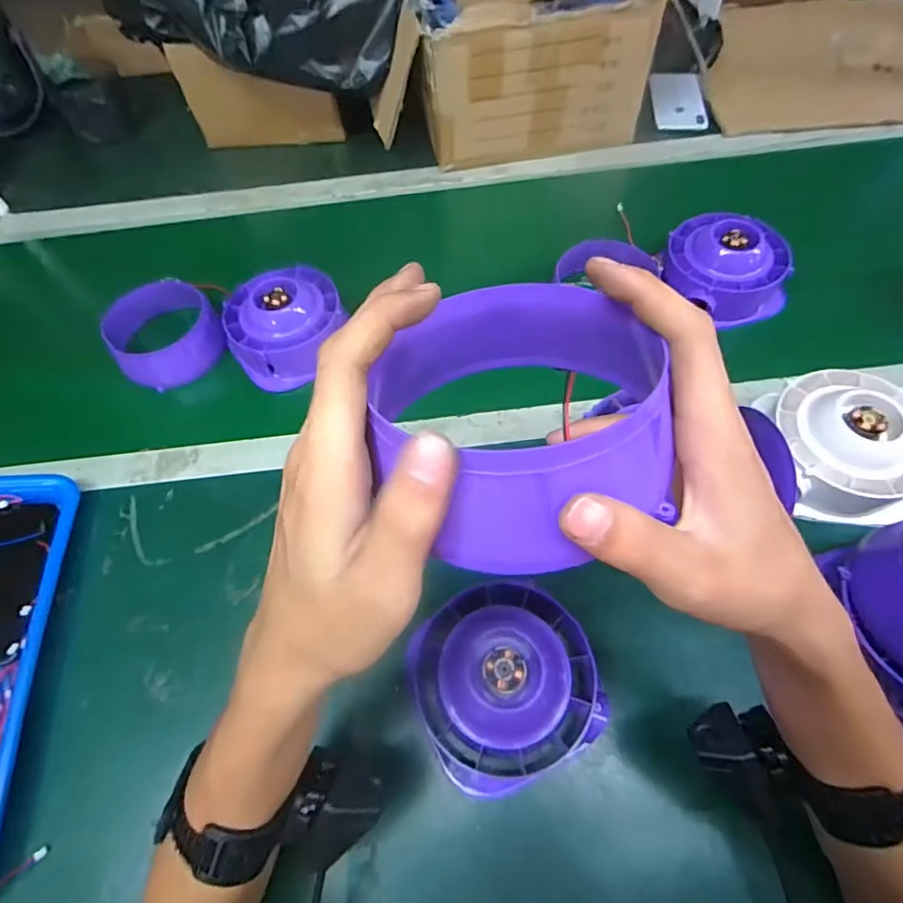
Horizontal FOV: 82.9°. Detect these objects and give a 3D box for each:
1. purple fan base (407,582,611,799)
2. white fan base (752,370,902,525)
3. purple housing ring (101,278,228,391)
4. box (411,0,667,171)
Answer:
[{"bbox_3d":[0.040,0.170,0.380,0.126,0.070,0.129,-2,60,3],"label":"purple fan base"},{"bbox_3d":[0.355,-0.007,0.459,0.118,0.067,0.134,-7,60,0],"label":"white fan base"},{"bbox_3d":[-0.329,-0.138,0.593,0.113,0.067,0.104,-2,60,3],"label":"purple housing ring"},{"bbox_3d":[0.102,-0.638,0.752,0.315,0.199,0.386,-3,60,2],"label":"box"}]

